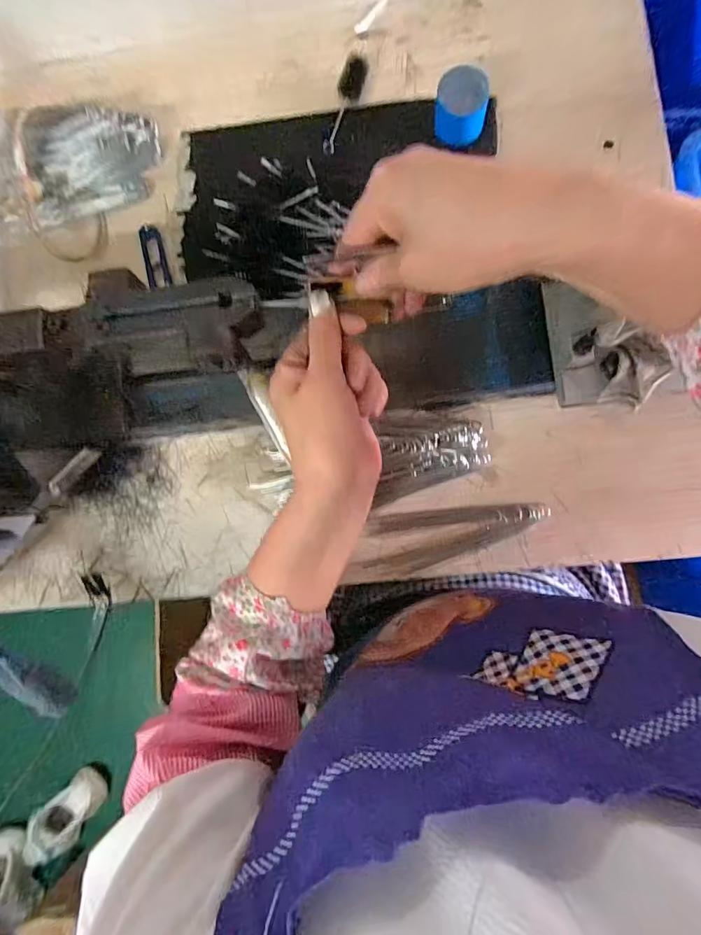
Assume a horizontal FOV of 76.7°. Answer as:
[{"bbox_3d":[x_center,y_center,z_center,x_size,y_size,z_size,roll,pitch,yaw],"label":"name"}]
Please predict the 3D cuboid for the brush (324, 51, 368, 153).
[{"bbox_3d":[-0.009,-0.368,0.452,0.023,0.019,0.101,22,87,7],"label":"brush"}]

